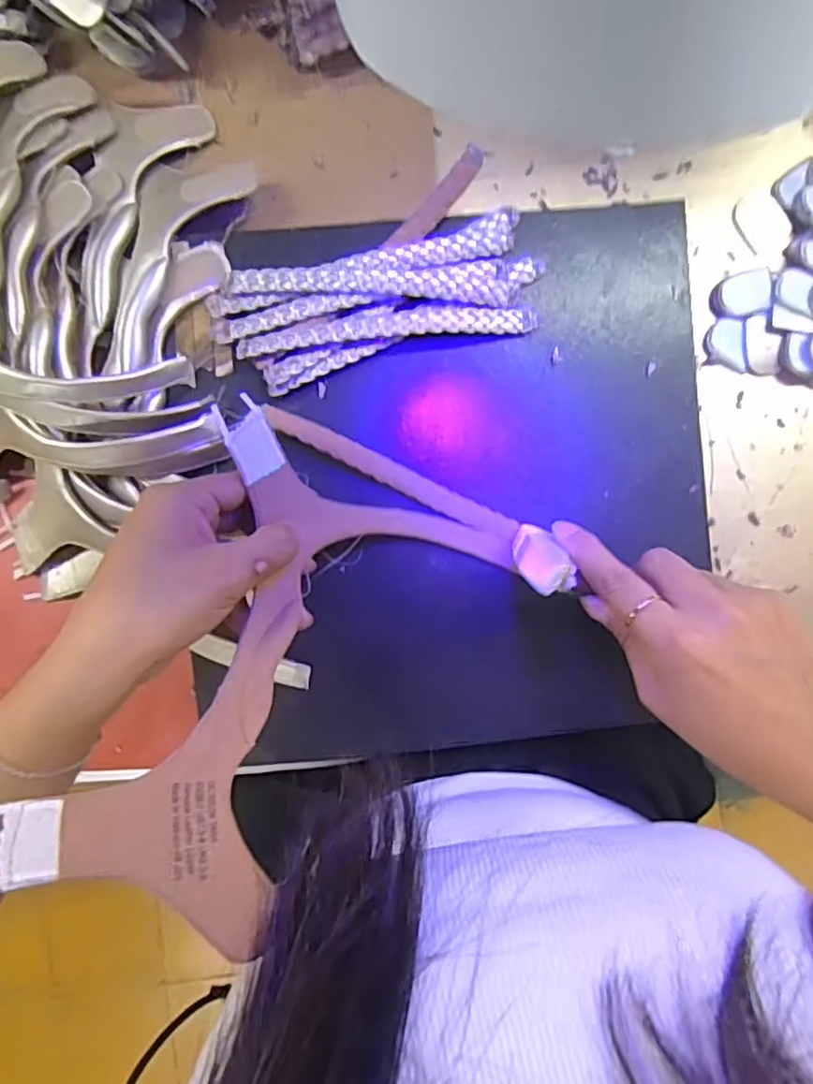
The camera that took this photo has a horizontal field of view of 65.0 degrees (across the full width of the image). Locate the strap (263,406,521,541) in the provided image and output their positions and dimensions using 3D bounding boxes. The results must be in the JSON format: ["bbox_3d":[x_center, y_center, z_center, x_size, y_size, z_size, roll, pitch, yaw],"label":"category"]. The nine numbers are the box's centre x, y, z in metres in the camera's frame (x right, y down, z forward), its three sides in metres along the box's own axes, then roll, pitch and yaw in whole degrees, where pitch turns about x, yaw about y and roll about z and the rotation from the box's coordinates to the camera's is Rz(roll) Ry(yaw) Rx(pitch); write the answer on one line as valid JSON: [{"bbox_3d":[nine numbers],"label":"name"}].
[{"bbox_3d":[-0.008,-0.038,0.359,0.152,0.008,0.013,26,90,-6],"label":"strap"}]

